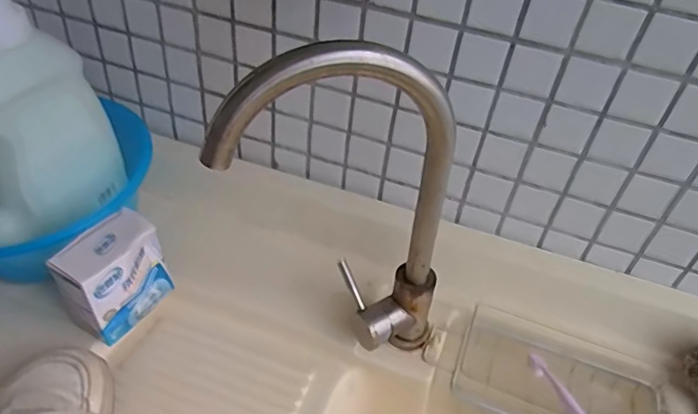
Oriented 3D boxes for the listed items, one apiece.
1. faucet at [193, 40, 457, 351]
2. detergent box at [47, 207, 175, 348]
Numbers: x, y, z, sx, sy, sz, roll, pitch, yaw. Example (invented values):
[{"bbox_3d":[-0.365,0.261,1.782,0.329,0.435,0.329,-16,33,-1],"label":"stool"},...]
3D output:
[{"bbox_3d":[-0.005,0.018,0.434,0.200,0.325,0.055,5,44,-3],"label":"faucet"},{"bbox_3d":[-0.238,0.071,0.509,0.056,0.095,0.106,27,47,19],"label":"detergent box"}]

